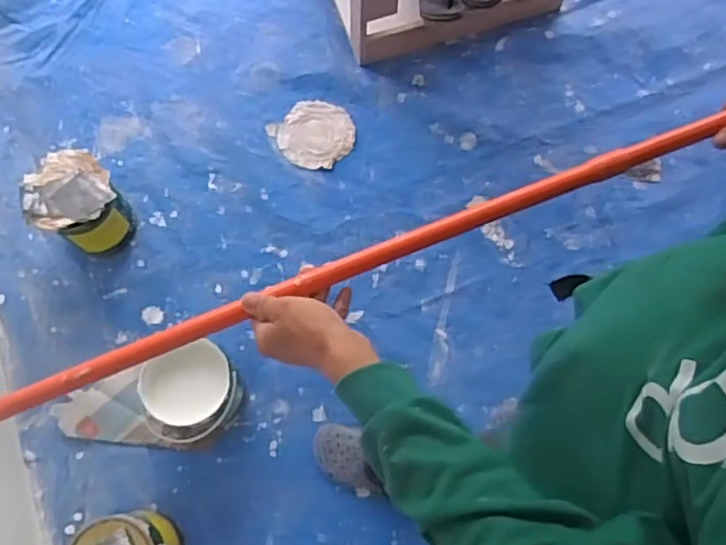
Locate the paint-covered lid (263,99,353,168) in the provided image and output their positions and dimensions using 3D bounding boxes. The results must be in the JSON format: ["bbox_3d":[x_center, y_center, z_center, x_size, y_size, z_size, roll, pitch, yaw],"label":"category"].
[{"bbox_3d":[-0.115,-0.339,1.555,0.180,0.013,0.185,0,74,-1],"label":"paint-covered lid"}]

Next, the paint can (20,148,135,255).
[{"bbox_3d":[-0.598,-0.140,1.371,0.171,0.223,0.170,0,74,-1],"label":"paint can"}]

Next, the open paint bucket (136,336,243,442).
[{"bbox_3d":[-0.325,0.241,1.265,0.174,0.185,0.174,-30,76,-9],"label":"open paint bucket"}]

